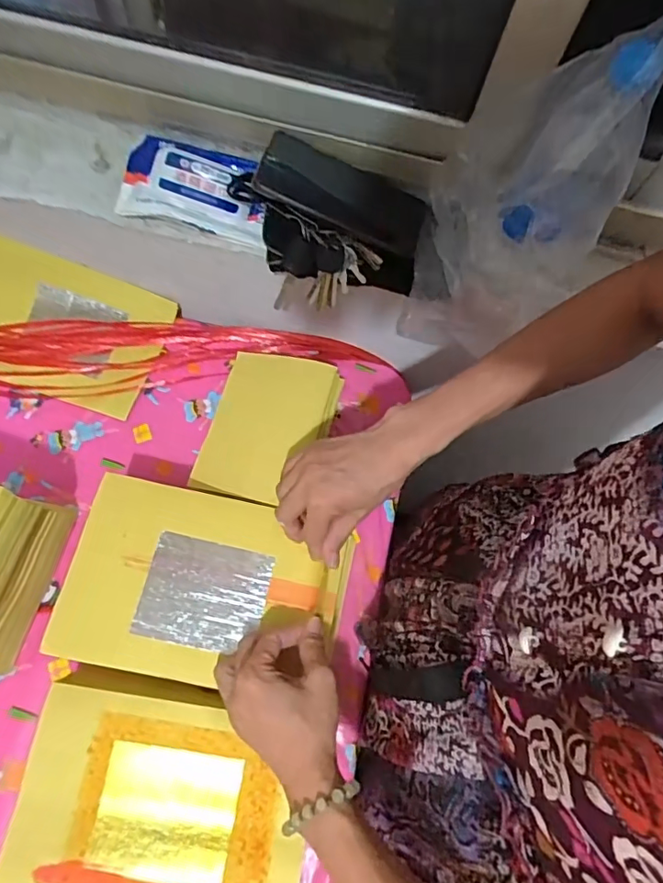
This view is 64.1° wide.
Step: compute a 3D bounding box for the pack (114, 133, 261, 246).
[{"bbox_3d":[-0.137,-0.263,0.544,0.144,0.029,0.099,10,71,1],"label":"pack"}]

